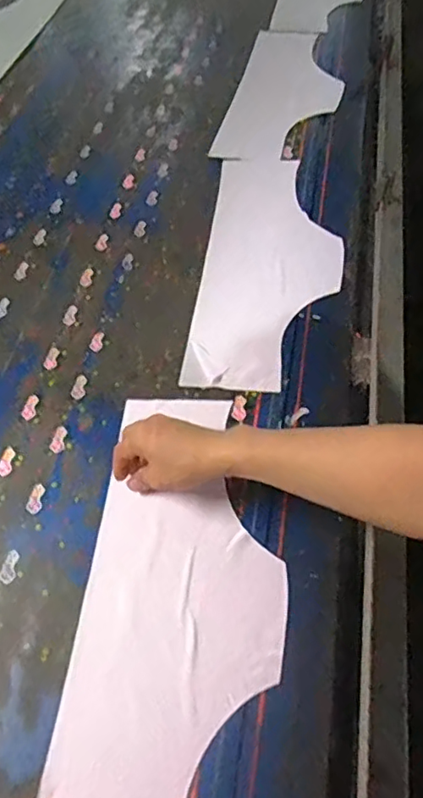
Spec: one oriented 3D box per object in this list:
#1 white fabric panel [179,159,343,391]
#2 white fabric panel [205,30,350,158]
[{"bbox_3d":[0.084,-0.202,0.800,0.187,0.011,0.454,4,55,8],"label":"white fabric panel"},{"bbox_3d":[0.148,-0.597,1.075,0.194,0.012,0.447,9,56,12],"label":"white fabric panel"}]

